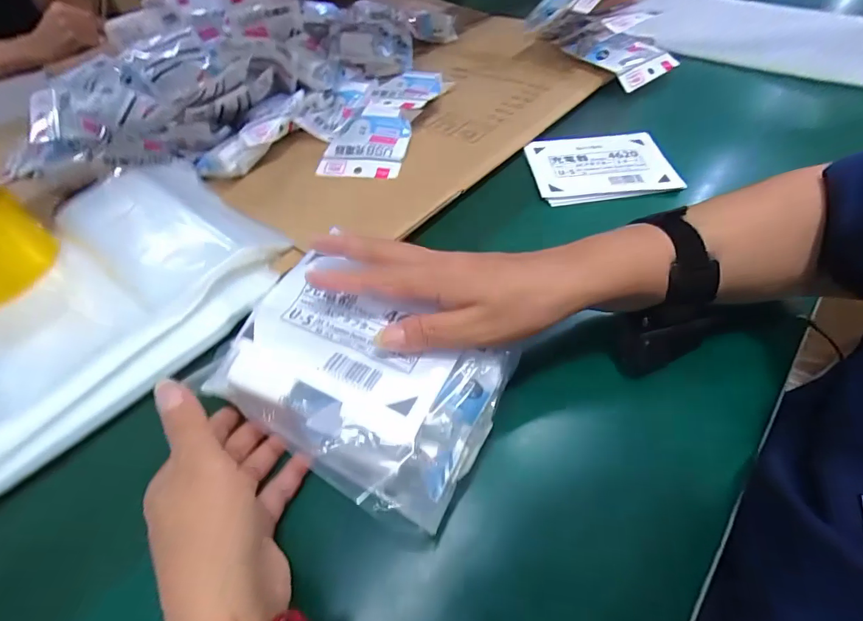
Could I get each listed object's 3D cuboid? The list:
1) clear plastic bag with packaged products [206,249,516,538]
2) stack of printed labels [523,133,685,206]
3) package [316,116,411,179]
[{"bbox_3d":[-0.046,0.041,0.273,0.171,0.043,0.122,20,56,19],"label":"clear plastic bag with packaged products"},{"bbox_3d":[0.192,-0.167,0.478,0.152,0.010,0.116,-5,51,0],"label":"stack of printed labels"},{"bbox_3d":[-0.077,-0.194,0.497,0.098,0.014,0.093,6,67,11],"label":"package"}]

